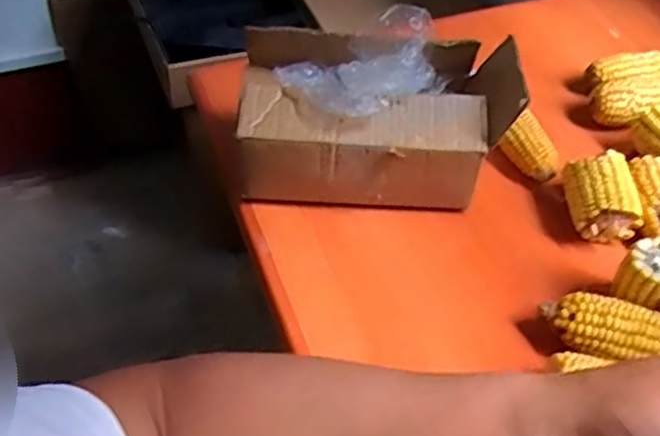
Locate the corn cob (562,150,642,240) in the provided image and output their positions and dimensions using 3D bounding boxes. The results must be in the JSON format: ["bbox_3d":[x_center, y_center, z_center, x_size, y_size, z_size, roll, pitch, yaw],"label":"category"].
[{"bbox_3d":[0.241,-0.015,0.603,0.053,0.056,0.071,2,51,-1],"label":"corn cob"}]

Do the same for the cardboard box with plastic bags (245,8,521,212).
[{"bbox_3d":[0.039,-0.087,0.610,0.232,0.129,0.111,2,51,-1],"label":"cardboard box with plastic bags"}]

